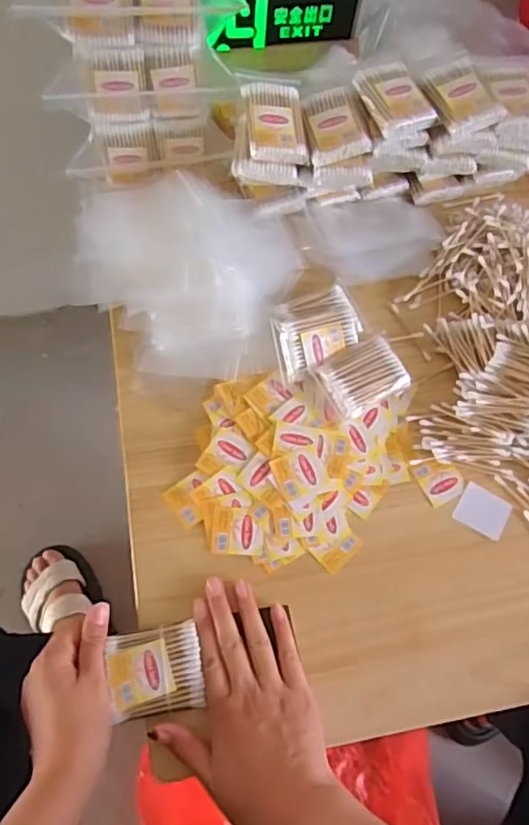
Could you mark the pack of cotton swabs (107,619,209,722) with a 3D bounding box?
[{"bbox_3d":[-0.081,0.195,0.447,0.064,0.011,0.059,-10,70,-4],"label":"pack of cotton swabs"}]

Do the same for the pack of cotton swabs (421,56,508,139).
[{"bbox_3d":[0.188,-0.301,0.566,0.058,0.019,0.073,-22,69,-13],"label":"pack of cotton swabs"}]

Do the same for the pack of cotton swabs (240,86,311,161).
[{"bbox_3d":[0.010,-0.274,0.555,0.055,0.012,0.076,-6,79,-17],"label":"pack of cotton swabs"}]

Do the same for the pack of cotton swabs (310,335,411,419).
[{"bbox_3d":[0.090,-0.036,0.538,0.075,0.015,0.059,-31,71,-16],"label":"pack of cotton swabs"}]

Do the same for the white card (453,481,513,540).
[{"bbox_3d":[0.191,0.086,0.515,0.043,0.004,0.038,31,67,10],"label":"white card"}]

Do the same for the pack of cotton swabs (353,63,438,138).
[{"bbox_3d":[0.124,-0.298,0.559,0.054,0.018,0.076,-24,69,-14],"label":"pack of cotton swabs"}]

